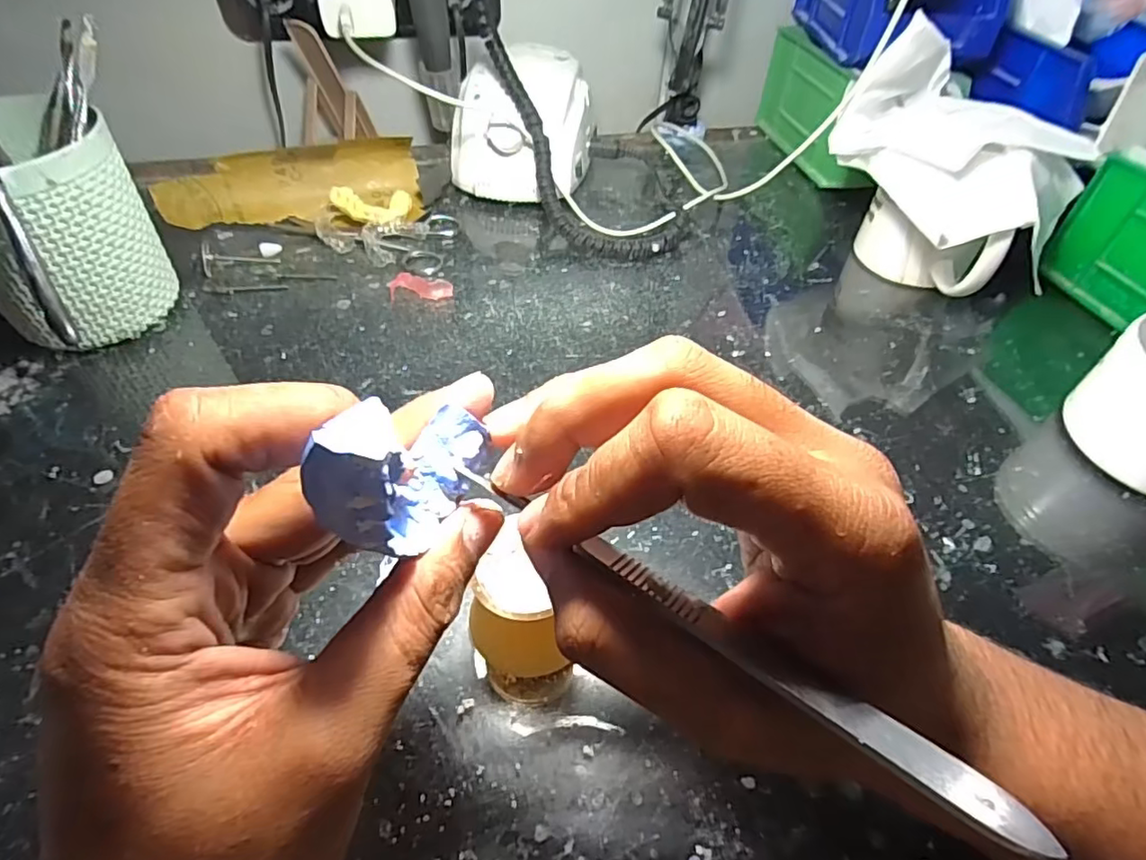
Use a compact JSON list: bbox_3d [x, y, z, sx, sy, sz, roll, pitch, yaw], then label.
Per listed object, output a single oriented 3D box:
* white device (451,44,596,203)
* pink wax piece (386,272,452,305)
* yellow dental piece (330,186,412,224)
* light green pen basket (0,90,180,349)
[{"bbox_3d":[-0.038,-0.249,0.493,0.104,0.082,0.125,8,49,3],"label":"white device"},{"bbox_3d":[-0.103,-0.097,0.407,0.042,0.010,0.020,-5,50,-7],"label":"pink wax piece"},{"bbox_3d":[-0.148,-0.170,0.453,0.056,0.022,0.038,-24,55,-22],"label":"yellow dental piece"},{"bbox_3d":[-0.293,-0.113,0.341,0.093,0.113,0.098,-33,58,-27],"label":"light green pen basket"}]

